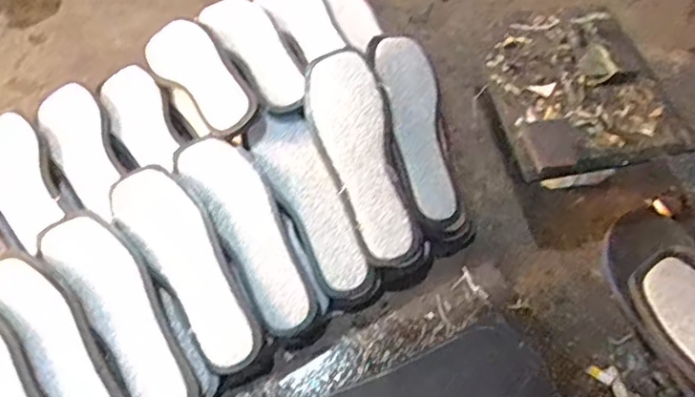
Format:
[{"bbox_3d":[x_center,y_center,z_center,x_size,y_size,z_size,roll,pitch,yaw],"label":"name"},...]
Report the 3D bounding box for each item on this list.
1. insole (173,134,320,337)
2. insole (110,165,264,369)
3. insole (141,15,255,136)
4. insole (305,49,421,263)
[{"bbox_3d":[-0.101,0.031,0.609,0.072,0.011,0.229,-31,78,-8],"label":"insole"},{"bbox_3d":[-0.161,0.060,0.585,0.071,0.030,0.228,-32,65,-19],"label":"insole"},{"bbox_3d":[-0.177,-0.152,0.691,0.074,0.010,0.217,-46,57,1],"label":"insole"},{"bbox_3d":[0.015,-0.048,0.629,0.078,0.022,0.234,-16,80,-11],"label":"insole"}]

